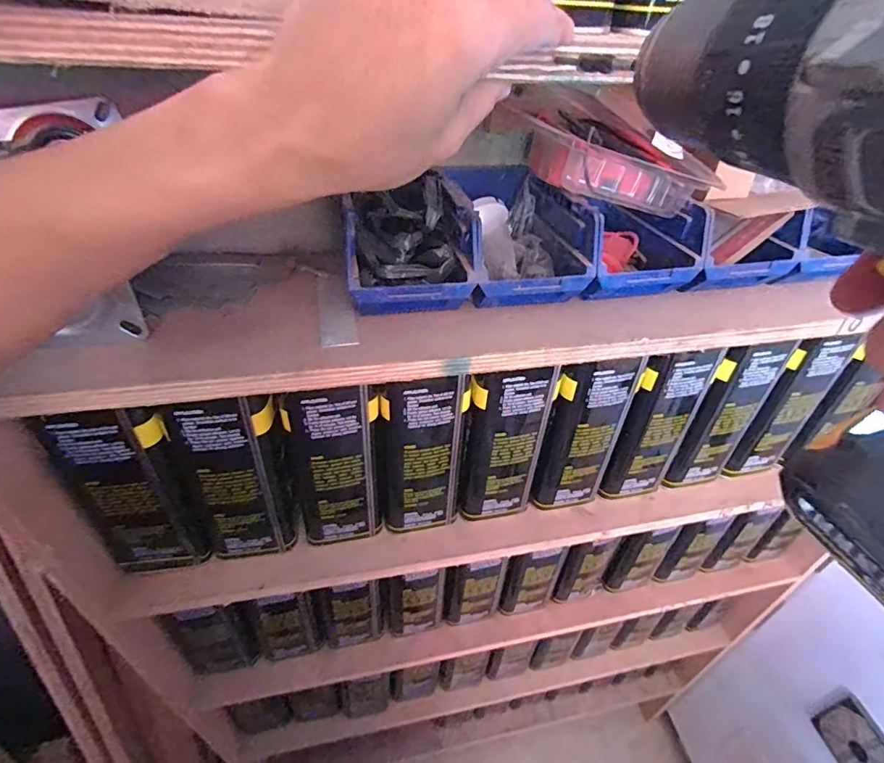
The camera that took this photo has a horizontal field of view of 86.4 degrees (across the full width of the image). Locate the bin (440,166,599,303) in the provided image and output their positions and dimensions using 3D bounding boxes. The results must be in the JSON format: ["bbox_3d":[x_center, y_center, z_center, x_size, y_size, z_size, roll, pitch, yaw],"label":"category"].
[{"bbox_3d":[0.061,-0.139,0.428,0.099,0.062,0.166,-6,40,-11],"label":"bin"}]

